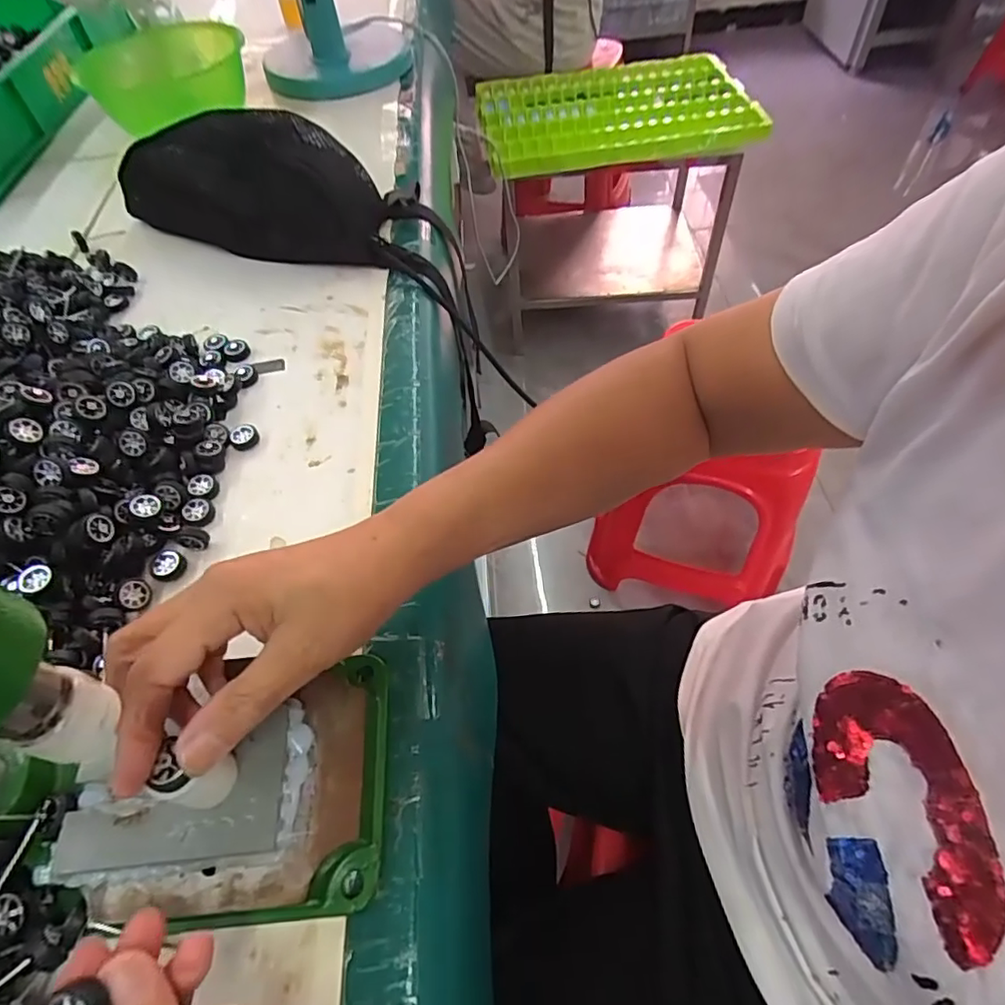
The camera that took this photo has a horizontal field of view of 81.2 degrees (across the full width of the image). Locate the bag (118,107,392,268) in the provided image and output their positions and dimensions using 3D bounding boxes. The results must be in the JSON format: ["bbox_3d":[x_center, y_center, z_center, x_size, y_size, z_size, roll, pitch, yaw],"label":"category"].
[{"bbox_3d":[-0.229,-0.303,0.558,0.277,0.084,0.125,13,57,12],"label":"bag"}]

